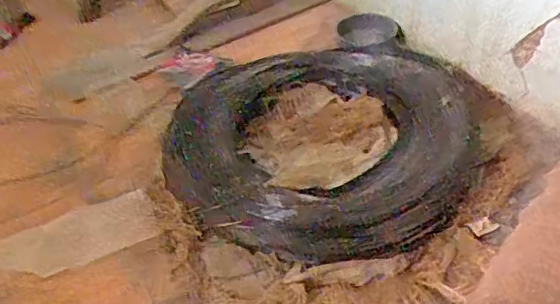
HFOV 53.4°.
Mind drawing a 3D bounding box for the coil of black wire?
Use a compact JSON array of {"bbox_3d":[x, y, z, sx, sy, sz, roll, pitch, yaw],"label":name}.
[{"bbox_3d":[0.057,-0.015,0.660,0.376,0.053,0.328,-7,42,-3],"label":"coil of black wire"}]

